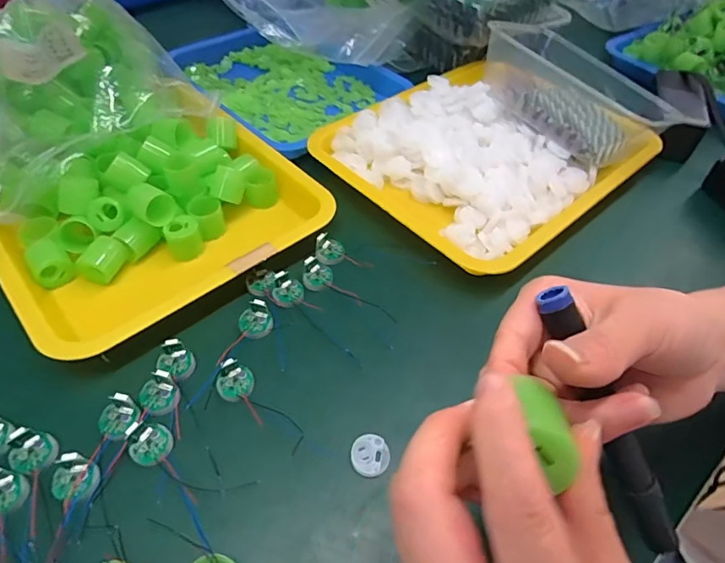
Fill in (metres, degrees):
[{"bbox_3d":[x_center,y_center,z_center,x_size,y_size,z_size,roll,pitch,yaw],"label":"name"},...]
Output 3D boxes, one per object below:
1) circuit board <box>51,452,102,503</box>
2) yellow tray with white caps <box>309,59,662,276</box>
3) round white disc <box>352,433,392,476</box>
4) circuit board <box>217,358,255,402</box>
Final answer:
[{"bbox_3d":[-0.177,0.120,0.290,0.026,0.013,0.024,21,52,14],"label":"circuit board"},{"bbox_3d":[0.132,-0.149,0.500,0.310,0.040,0.248,-33,59,-27],"label":"yellow tray with white caps"},{"bbox_3d":[0.005,0.114,0.313,0.026,0.004,0.026,2,50,-2],"label":"round white disc"},{"bbox_3d":[-0.091,0.070,0.335,0.026,0.013,0.027,-23,55,-21],"label":"circuit board"}]

